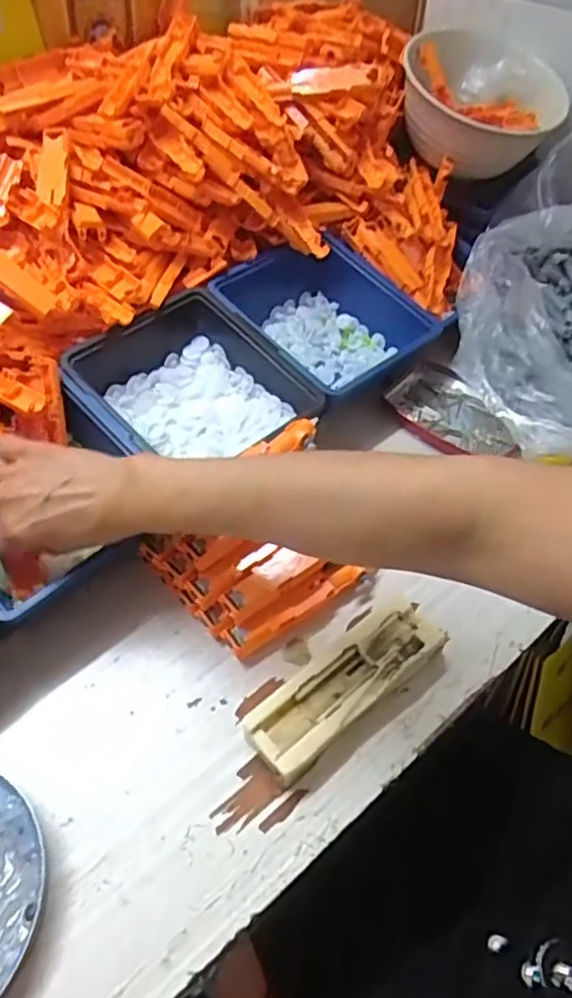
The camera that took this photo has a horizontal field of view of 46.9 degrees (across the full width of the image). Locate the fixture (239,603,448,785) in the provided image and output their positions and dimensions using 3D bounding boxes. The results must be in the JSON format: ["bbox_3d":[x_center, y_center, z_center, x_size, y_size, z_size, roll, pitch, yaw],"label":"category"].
[{"bbox_3d":[0.040,0.119,0.424,0.142,0.025,0.044,-33,60,-25],"label":"fixture"}]

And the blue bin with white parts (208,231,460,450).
[{"bbox_3d":[0.035,-0.154,0.601,0.187,0.071,0.159,35,58,23],"label":"blue bin with white parts"}]

